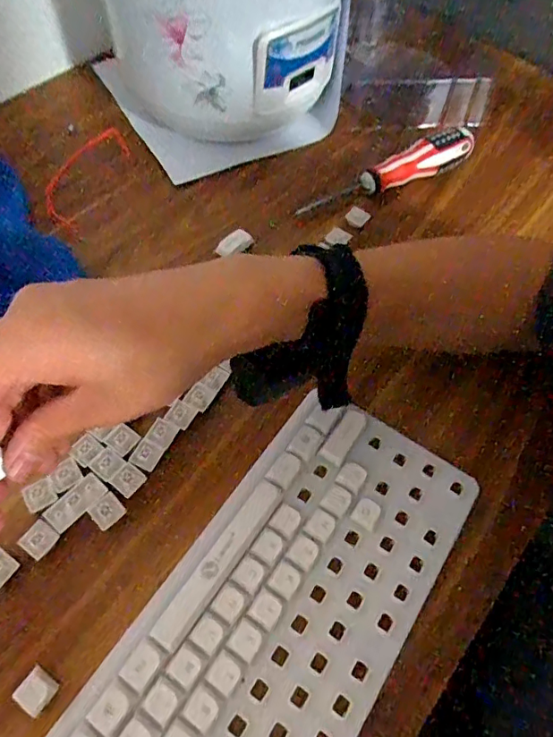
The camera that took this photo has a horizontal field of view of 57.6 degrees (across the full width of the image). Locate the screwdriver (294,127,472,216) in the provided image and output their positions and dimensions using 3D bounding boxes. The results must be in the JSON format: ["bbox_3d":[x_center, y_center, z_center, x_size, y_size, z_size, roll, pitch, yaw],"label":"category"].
[{"bbox_3d":[0.106,-0.177,0.452,0.179,0.034,0.025,-24,66,-17],"label":"screwdriver"}]

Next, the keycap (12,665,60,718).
[{"bbox_3d":[-0.125,0.169,0.264,0.017,0.011,0.017,34,64,13],"label":"keycap"}]

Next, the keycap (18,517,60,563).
[{"bbox_3d":[-0.141,0.101,0.297,0.016,0.005,0.018,34,64,14],"label":"keycap"}]

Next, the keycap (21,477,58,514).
[{"bbox_3d":[-0.146,0.079,0.312,0.018,0.008,0.017,-27,67,-18],"label":"keycap"}]

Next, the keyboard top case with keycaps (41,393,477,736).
[{"bbox_3d":[-0.040,0.187,0.255,0.128,0.021,0.403,34,64,16],"label":"keyboard top case with keycaps"}]

